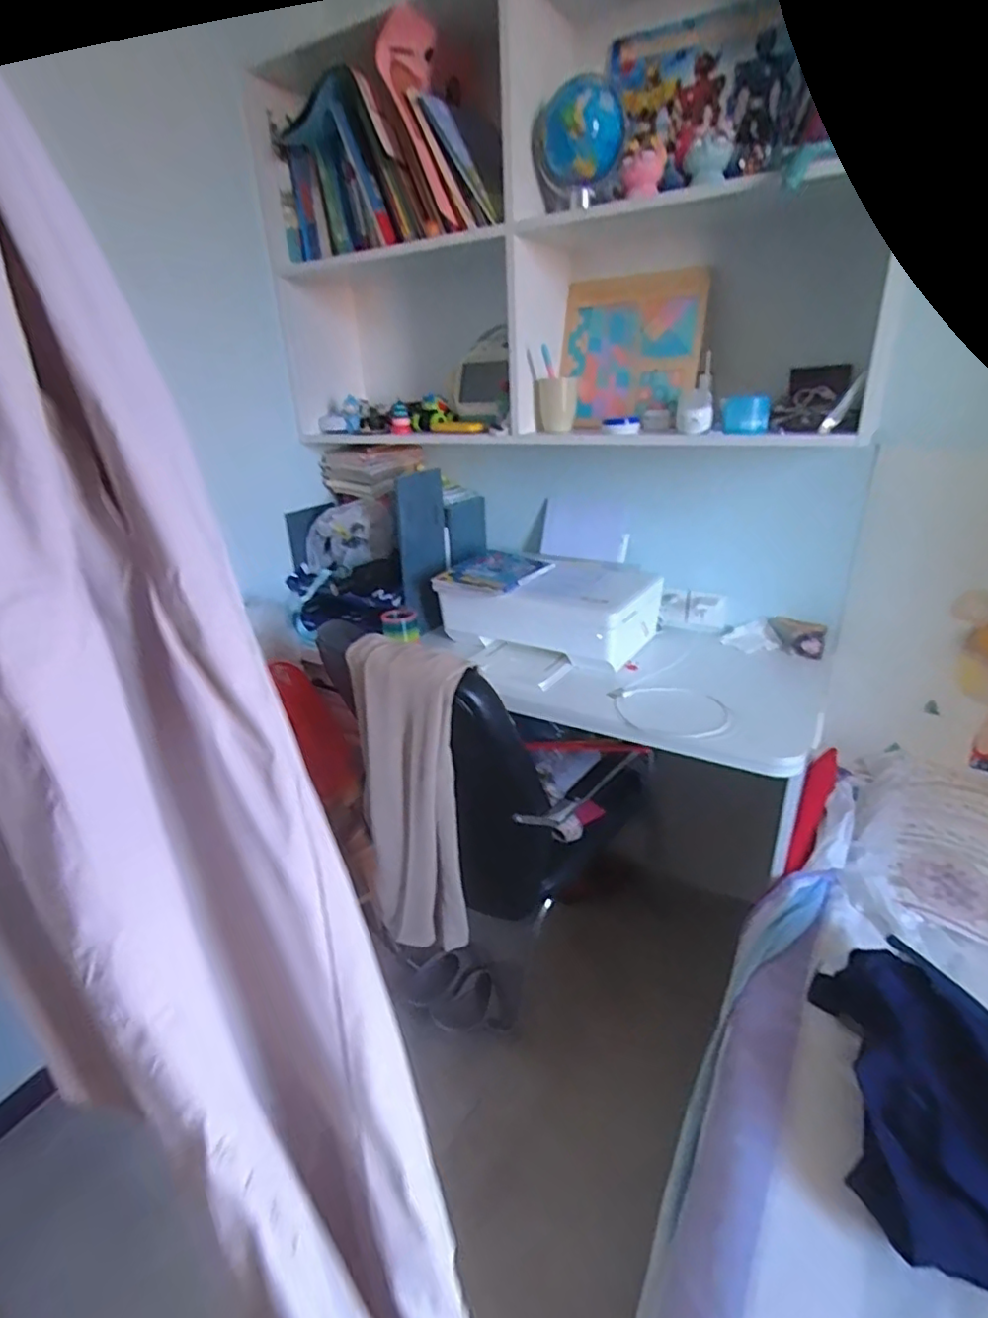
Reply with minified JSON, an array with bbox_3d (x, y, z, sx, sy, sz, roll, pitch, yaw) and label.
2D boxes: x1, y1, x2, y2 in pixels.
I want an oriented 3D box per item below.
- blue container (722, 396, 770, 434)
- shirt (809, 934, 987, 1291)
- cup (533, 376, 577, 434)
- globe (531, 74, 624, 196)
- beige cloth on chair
[{"bbox_3d":[0.436,-0.427,1.074,0.079,0.057,0.058,4,25,17],"label":"blue container"},{"bbox_3d":[0.558,0.516,0.773,0.252,0.126,0.367,1,24,9],"label":"shirt"},{"bbox_3d":[0.125,-0.524,1.271,0.085,0.102,0.090,-2,24,3],"label":"cup"},{"bbox_3d":[0.148,-0.937,1.094,0.155,0.172,0.168,2,24,11],"label":"globe"},{"bbox_3d":[-0.143,0.255,1.133,0.212,0.564,0.138,-2,24,3],"label":"beige cloth on chair"}]

